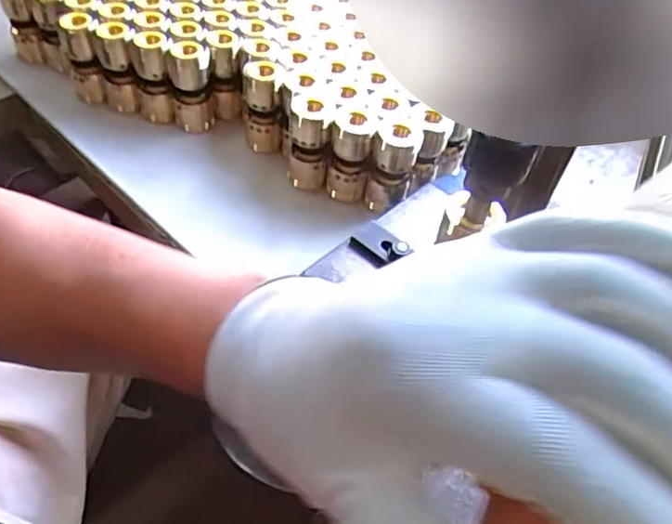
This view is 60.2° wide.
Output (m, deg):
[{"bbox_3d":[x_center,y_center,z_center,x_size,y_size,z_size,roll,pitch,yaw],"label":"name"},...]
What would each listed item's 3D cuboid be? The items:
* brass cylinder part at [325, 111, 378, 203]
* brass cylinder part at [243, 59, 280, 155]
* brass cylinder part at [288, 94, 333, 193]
[{"bbox_3d":[0.013,-0.099,0.557,0.039,0.086,0.032,0,48,-5],"label":"brass cylinder part"},{"bbox_3d":[-0.076,-0.158,0.596,0.034,0.092,0.029,1,48,-5],"label":"brass cylinder part"},{"bbox_3d":[-0.026,-0.114,0.567,0.042,0.092,0.041,-1,48,-7],"label":"brass cylinder part"}]

